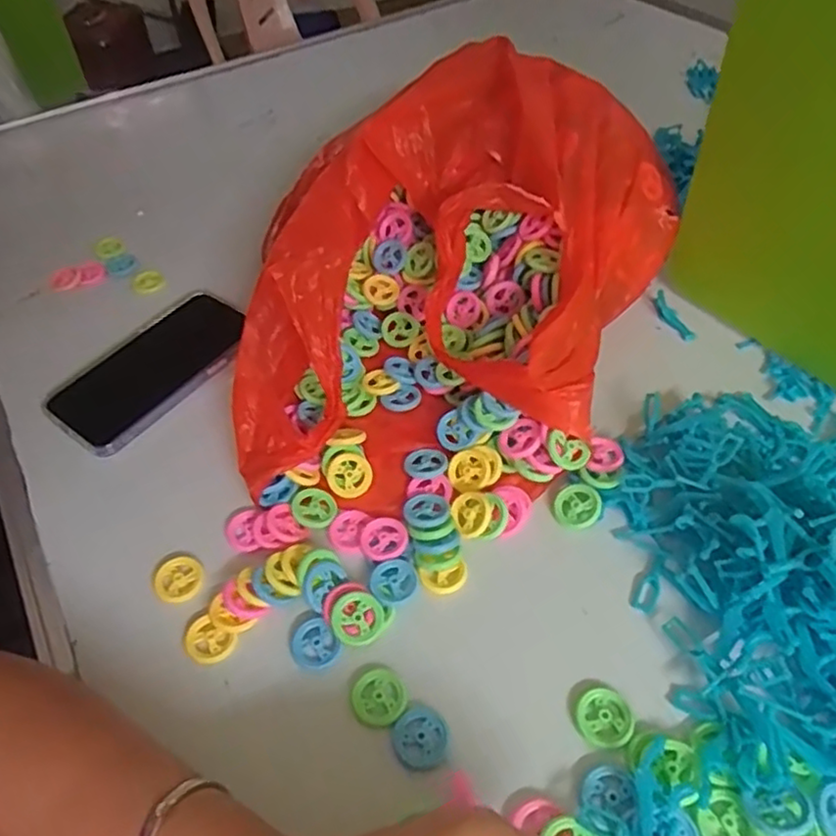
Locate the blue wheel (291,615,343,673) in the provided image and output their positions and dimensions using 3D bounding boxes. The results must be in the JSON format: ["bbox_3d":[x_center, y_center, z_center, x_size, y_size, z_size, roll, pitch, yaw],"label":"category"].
[{"bbox_3d":[-0.059,0.128,0.377,0.024,0.007,0.029,-30,53,-22],"label":"blue wheel"}]

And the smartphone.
[{"bbox_3d":[-0.206,-0.040,0.519,0.083,0.009,0.152,36,69,24],"label":"smartphone"}]

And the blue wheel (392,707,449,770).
[{"bbox_3d":[0.002,0.165,0.345,0.028,0.004,0.028,-1,48,2],"label":"blue wheel"}]

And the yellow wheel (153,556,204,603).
[{"bbox_3d":[-0.146,0.098,0.409,0.029,0.009,0.026,-28,53,-20],"label":"yellow wheel"}]

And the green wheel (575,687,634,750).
[{"bbox_3d":[0.097,0.155,0.346,0.029,0.004,0.029,-1,48,2],"label":"green wheel"}]

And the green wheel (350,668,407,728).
[{"bbox_3d":[-0.021,0.149,0.358,0.028,0.004,0.029,-1,48,2],"label":"green wheel"}]

